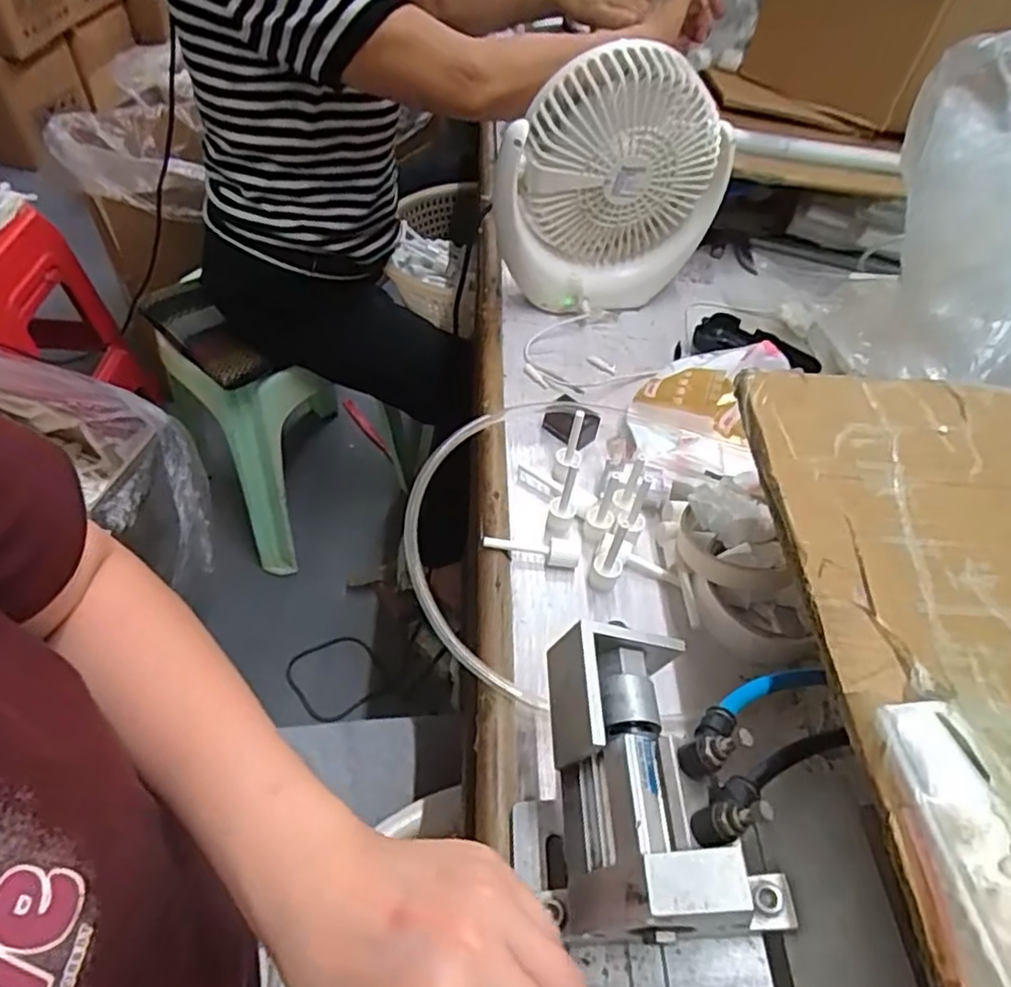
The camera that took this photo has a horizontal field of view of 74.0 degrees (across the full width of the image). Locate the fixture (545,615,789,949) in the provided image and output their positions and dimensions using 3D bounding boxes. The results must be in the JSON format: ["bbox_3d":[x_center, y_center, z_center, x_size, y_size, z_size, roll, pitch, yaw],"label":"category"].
[{"bbox_3d":[0.064,0.122,0.300,0.092,0.076,0.130,-2,50,-8],"label":"fixture"}]

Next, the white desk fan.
[{"bbox_3d":[0.092,-0.260,0.588,0.194,0.210,0.062,-11,52,-15],"label":"white desk fan"}]

